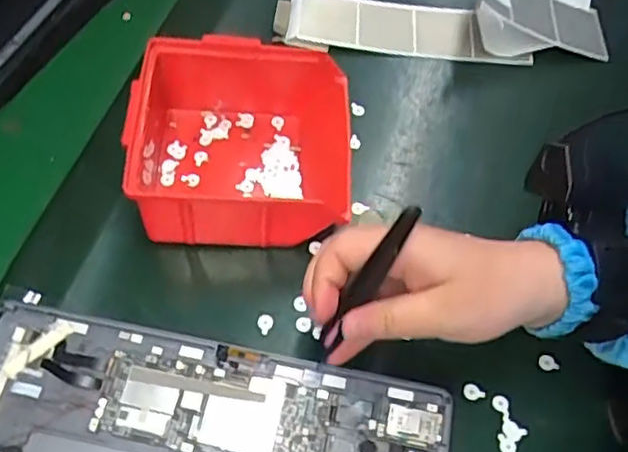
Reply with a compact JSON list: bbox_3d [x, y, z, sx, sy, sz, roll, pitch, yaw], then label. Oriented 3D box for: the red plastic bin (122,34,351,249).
[{"bbox_3d":[-0.045,-0.053,0.427,0.132,0.079,0.117,-2,59,-2],"label":"red plastic bin"}]

